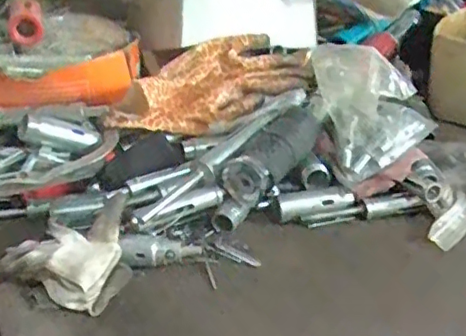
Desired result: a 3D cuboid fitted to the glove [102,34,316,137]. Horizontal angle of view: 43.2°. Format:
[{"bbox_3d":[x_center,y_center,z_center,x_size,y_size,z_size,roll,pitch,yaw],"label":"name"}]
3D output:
[{"bbox_3d":[-0.011,-0.078,0.565,0.225,0.056,0.084,-26,39,-32],"label":"glove"}]

